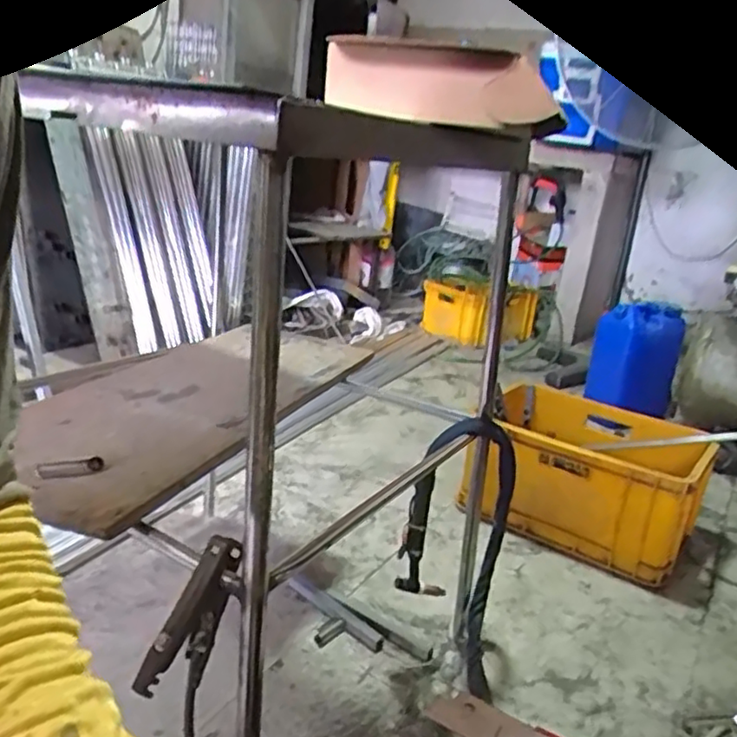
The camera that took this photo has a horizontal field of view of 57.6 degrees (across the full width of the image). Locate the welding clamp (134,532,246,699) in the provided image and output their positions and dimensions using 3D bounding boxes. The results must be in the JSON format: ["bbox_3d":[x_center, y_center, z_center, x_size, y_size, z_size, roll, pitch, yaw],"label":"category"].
[{"bbox_3d":[-0.165,0.241,0.653,0.034,0.150,0.072,19,-9,38],"label":"welding clamp"}]

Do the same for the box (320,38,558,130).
[{"bbox_3d":[0.066,-0.292,0.681,0.236,0.072,0.033,10,18,16],"label":"box"}]

